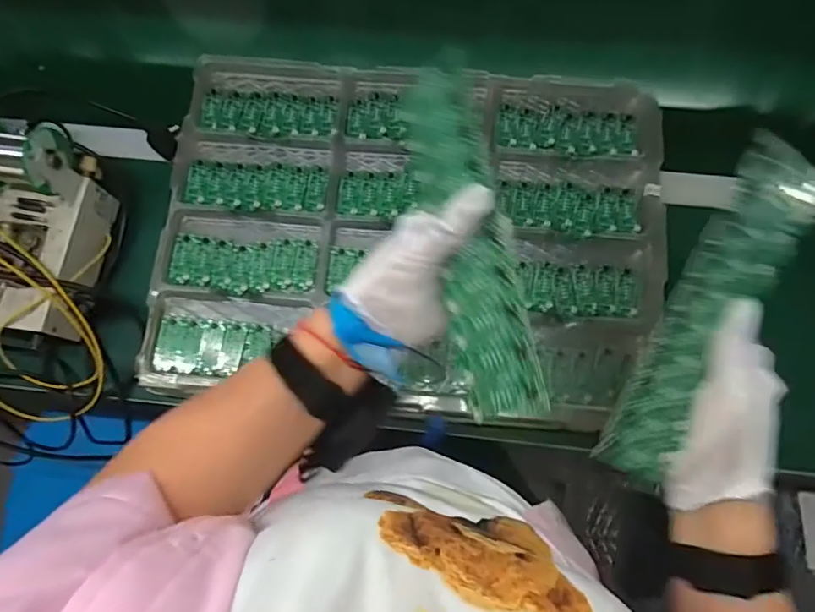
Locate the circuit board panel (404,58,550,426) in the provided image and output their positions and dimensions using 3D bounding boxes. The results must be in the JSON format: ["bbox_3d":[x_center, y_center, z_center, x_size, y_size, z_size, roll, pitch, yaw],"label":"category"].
[{"bbox_3d":[0.036,-0.047,0.318,0.056,0.009,0.230,-22,75,42],"label":"circuit board panel"}]

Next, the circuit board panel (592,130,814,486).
[{"bbox_3d":[0.193,0.007,0.324,0.055,0.009,0.224,27,92,-7],"label":"circuit board panel"}]

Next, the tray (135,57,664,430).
[{"bbox_3d":[0.002,-0.095,0.574,0.538,0.030,0.395,5,77,3],"label":"tray"}]

